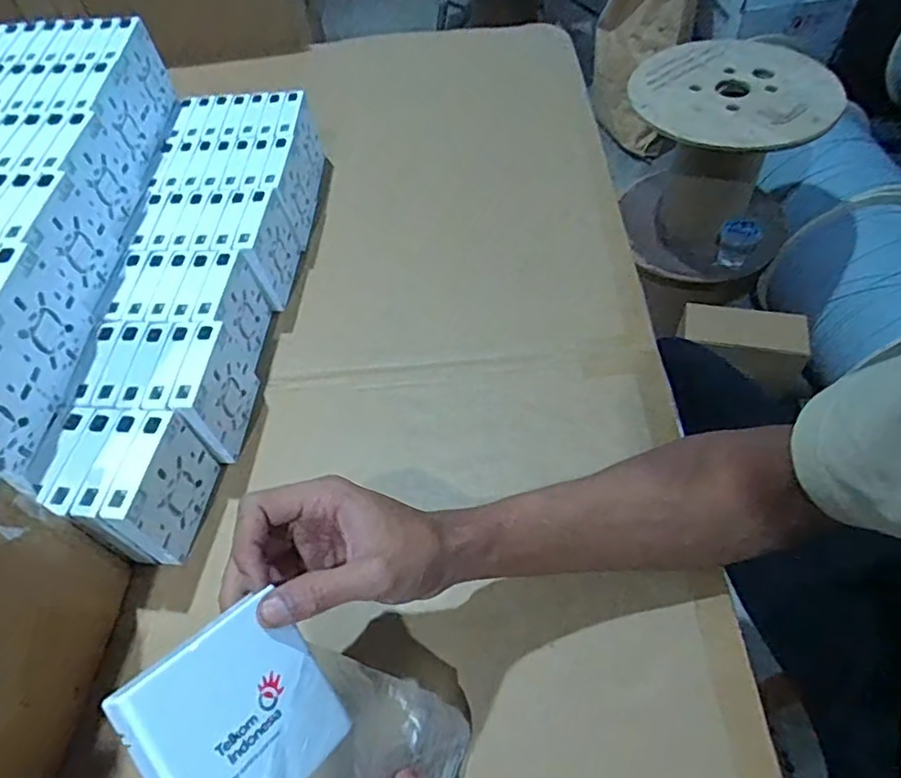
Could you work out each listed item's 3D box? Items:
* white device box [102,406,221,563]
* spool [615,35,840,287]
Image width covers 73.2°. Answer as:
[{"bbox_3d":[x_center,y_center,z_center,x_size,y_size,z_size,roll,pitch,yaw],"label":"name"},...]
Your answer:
[{"bbox_3d":[-0.212,0.075,0.453,0.024,0.081,0.089,3,55,8],"label":"white device box"},{"bbox_3d":[0.508,-0.448,1.173,0.334,0.306,0.378,16,58,16],"label":"spool"}]

